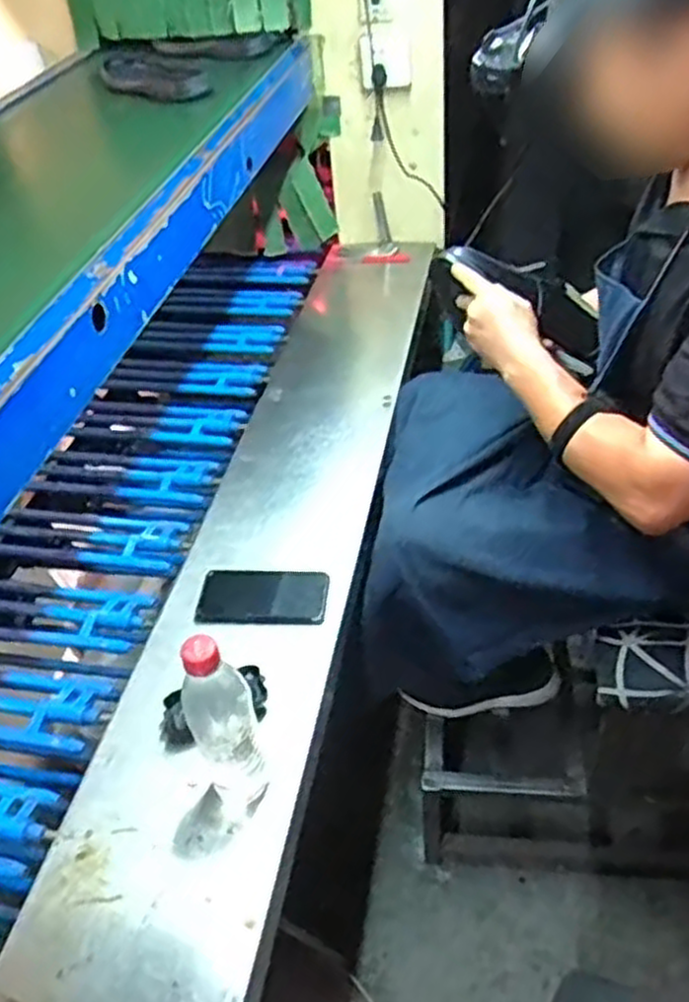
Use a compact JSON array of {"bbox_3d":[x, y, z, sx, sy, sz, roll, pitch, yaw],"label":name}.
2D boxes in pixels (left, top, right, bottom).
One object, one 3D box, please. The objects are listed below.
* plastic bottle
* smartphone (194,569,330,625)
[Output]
[{"bbox_3d":[-0.115,0.204,0.745,0.059,0.233,0.077,-16,42,-10],"label":"plastic bottle"},{"bbox_3d":[-0.103,0.125,0.995,0.163,0.014,0.085,1,42,8],"label":"smartphone"}]

